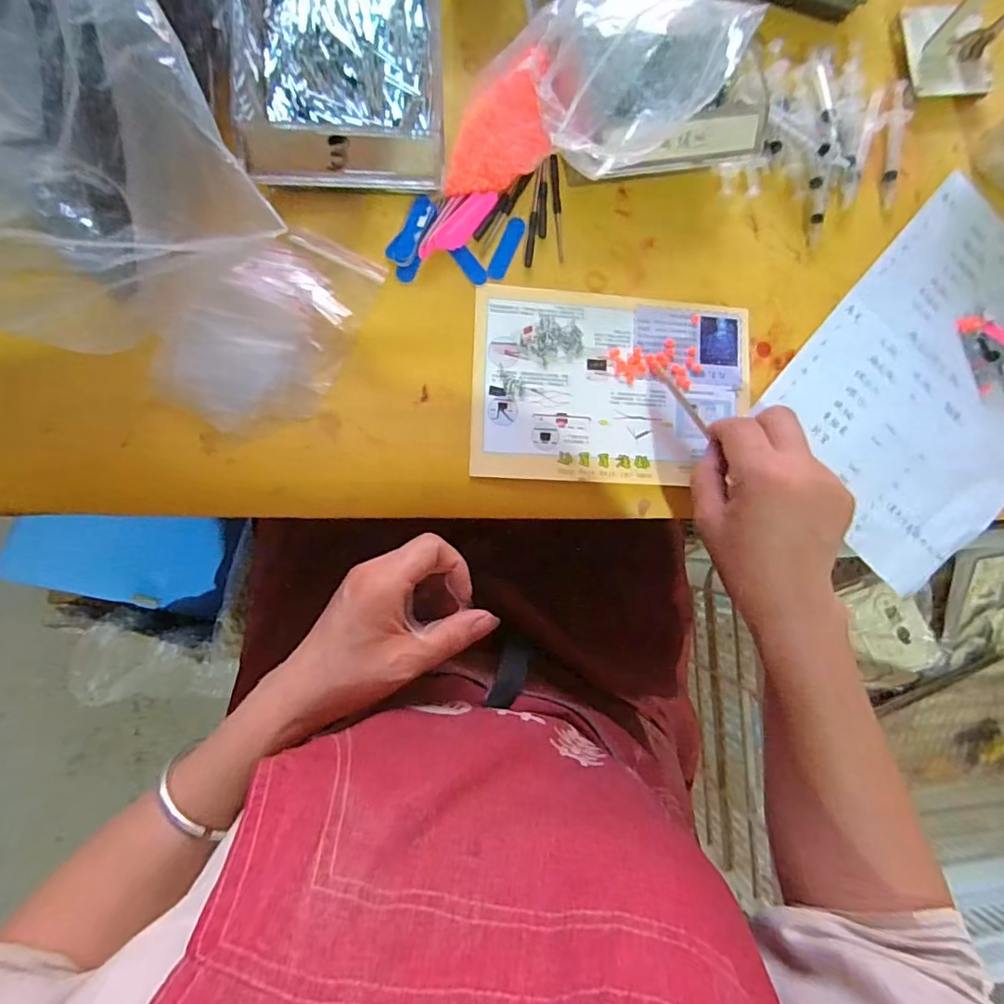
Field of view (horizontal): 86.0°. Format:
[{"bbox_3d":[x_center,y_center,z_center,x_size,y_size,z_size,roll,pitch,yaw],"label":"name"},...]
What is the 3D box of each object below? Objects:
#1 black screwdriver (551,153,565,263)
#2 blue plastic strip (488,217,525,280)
[{"bbox_3d":[0.041,-0.216,0.394,0.006,0.004,0.078,-4,89,-7],"label":"black screwdriver"},{"bbox_3d":[0.003,-0.183,0.387,0.013,0.004,0.048,24,86,-6],"label":"blue plastic strip"}]

